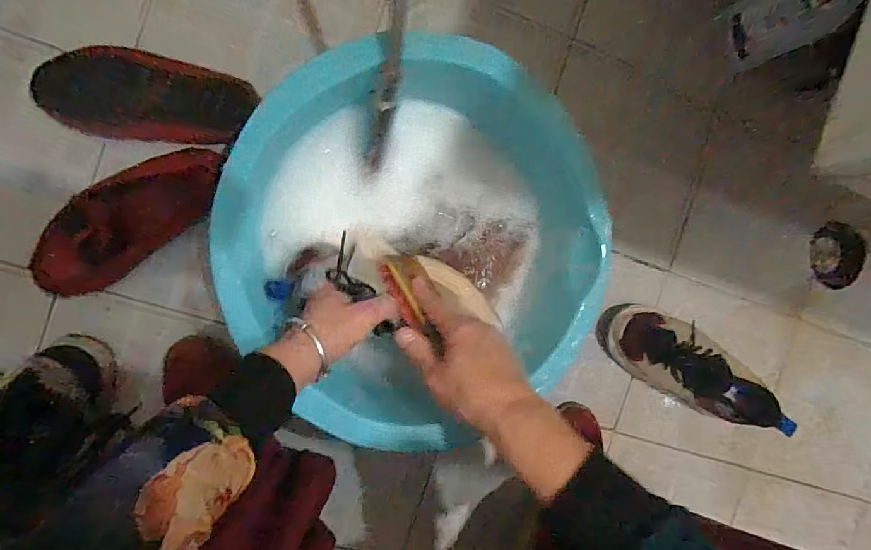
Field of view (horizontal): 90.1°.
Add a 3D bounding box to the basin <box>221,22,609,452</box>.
[{"bbox_3d":[0.017,-0.032,0.482,0.409,0.148,0.430,-1,94,-11],"label":"basin"}]

